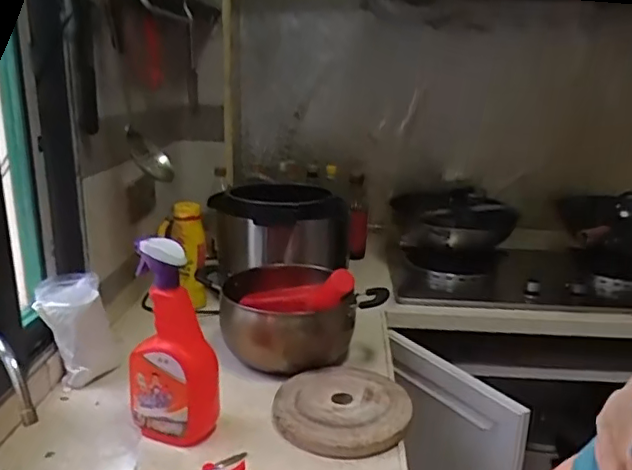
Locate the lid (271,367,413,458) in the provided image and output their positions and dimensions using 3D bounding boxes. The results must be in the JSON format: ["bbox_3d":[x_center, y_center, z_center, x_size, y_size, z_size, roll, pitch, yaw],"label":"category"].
[{"bbox_3d":[0.041,0.267,0.883,0.203,0.033,0.211,1,16,0],"label":"lid"}]

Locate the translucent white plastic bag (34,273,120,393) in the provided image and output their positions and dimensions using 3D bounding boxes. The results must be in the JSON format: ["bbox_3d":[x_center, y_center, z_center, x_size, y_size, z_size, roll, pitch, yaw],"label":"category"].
[{"bbox_3d":[-0.398,0.158,0.950,0.112,0.166,0.088,-7,18,-25],"label":"translucent white plastic bag"}]

